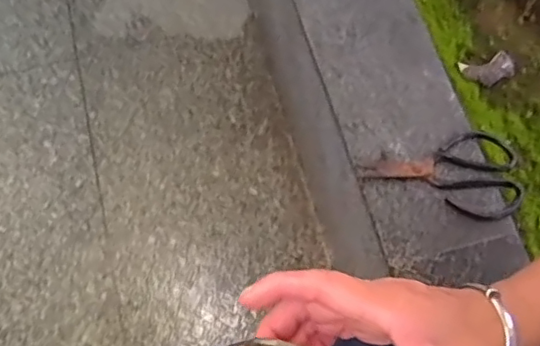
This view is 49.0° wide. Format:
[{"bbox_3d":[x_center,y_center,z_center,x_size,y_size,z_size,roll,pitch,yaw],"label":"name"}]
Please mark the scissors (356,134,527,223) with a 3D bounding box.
[{"bbox_3d":[0.194,-0.005,0.669,0.175,0.016,0.101,7,68,3],"label":"scissors"}]

